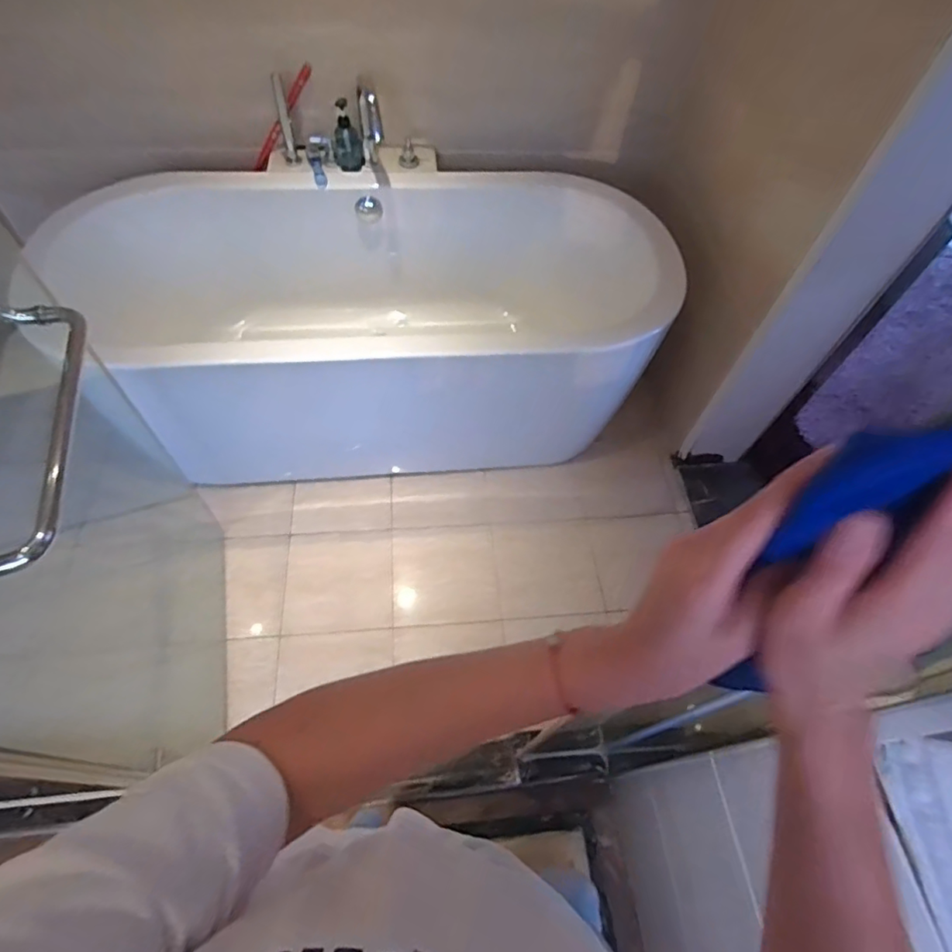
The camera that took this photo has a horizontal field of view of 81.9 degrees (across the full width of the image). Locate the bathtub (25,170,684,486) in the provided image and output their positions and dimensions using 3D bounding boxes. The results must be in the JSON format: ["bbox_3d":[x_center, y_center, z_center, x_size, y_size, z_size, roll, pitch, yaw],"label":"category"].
[{"bbox_3d":[-0.292,-0.423,1.649,1.557,0.610,0.728,-6,59,-8],"label":"bathtub"}]

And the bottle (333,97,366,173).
[{"bbox_3d":[-0.369,-0.963,1.557,0.069,0.166,0.072,-32,64,-21],"label":"bottle"}]

